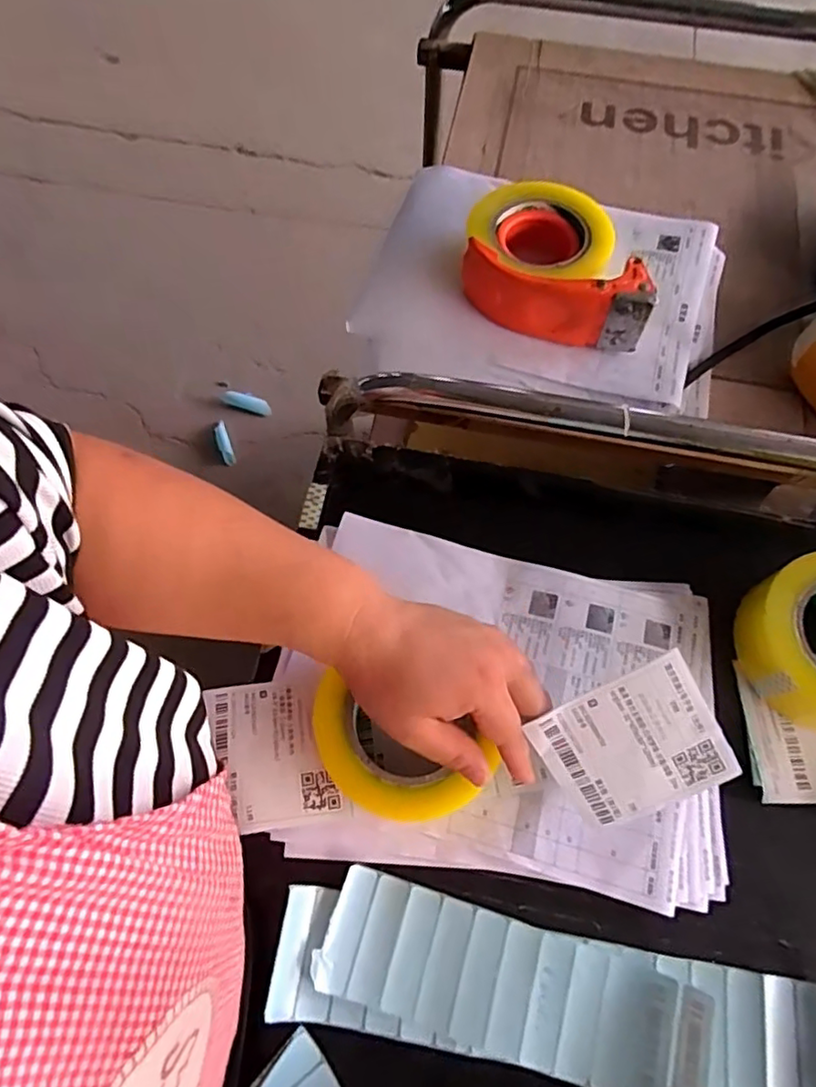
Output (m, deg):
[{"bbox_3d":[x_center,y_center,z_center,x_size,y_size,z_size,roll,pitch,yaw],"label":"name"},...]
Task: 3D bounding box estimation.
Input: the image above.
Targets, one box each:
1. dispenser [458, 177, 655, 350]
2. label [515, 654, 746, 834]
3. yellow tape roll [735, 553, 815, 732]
[{"bbox_3d":[0.128,-0.242,0.521,0.160,0.074,0.127,15,70,5],"label":"dispenser"},{"bbox_3d":[0.136,0.124,0.364,0.099,0.006,0.097,-31,104,12],"label":"label"},{"bbox_3d":[0.307,0.072,0.435,0.111,0.056,0.121,0,70,0],"label":"yellow tape roll"}]

